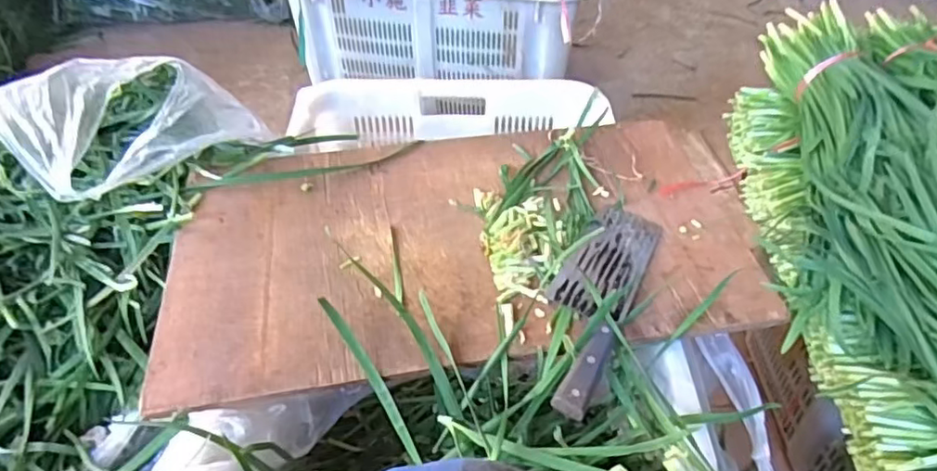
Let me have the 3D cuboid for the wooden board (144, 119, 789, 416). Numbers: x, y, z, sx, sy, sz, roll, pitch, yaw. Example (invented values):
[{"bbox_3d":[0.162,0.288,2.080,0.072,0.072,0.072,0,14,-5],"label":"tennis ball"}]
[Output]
[{"bbox_3d":[0.008,-0.002,0.694,0.656,0.019,0.336,-7,46,-8],"label":"wooden board"}]

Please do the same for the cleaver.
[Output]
[{"bbox_3d":[0.127,0.059,0.618,0.078,0.027,0.281,21,49,19],"label":"cleaver"}]

